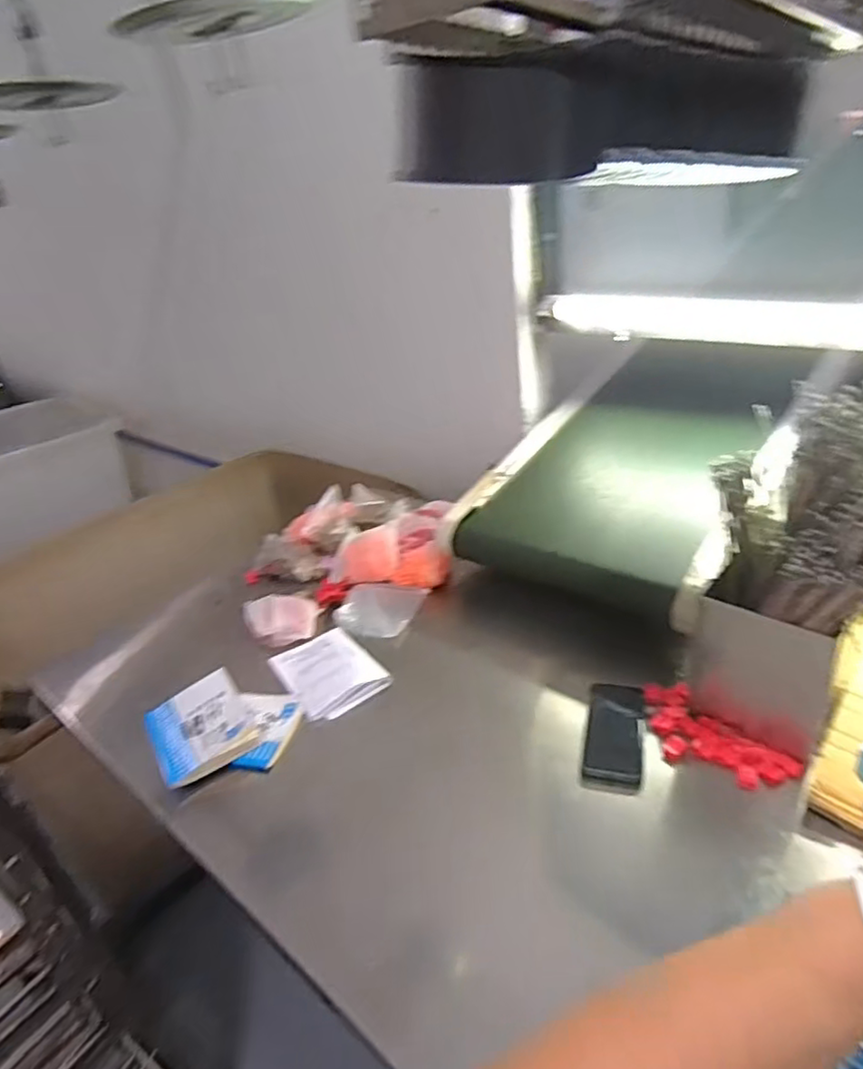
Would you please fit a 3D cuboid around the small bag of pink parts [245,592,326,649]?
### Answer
[{"bbox_3d":[-0.264,0.147,1.130,0.132,0.030,0.106,-7,29,1],"label":"small bag of pink parts"}]

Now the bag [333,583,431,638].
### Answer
[{"bbox_3d":[-0.091,0.128,1.155,0.138,0.029,0.149,2,30,15],"label":"bag"}]

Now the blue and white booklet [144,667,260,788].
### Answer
[{"bbox_3d":[-0.331,0.270,0.924,0.129,0.032,0.164,-22,32,-25],"label":"blue and white booklet"}]

